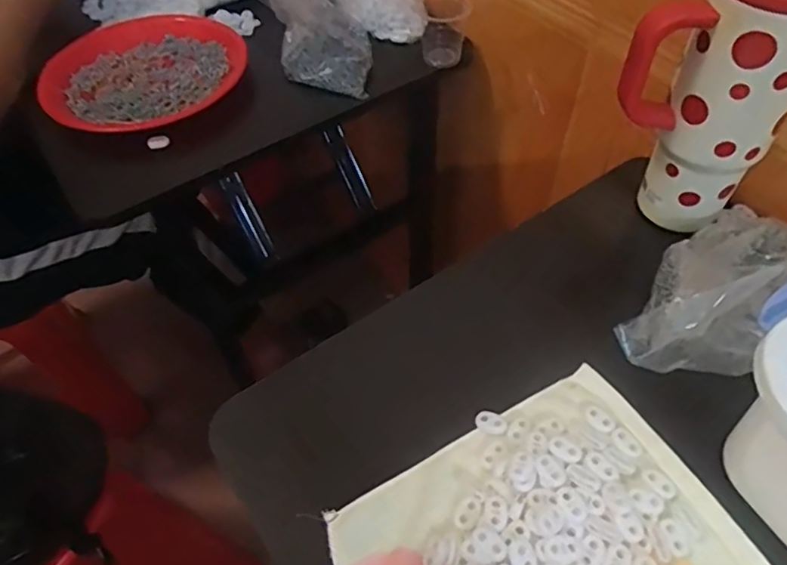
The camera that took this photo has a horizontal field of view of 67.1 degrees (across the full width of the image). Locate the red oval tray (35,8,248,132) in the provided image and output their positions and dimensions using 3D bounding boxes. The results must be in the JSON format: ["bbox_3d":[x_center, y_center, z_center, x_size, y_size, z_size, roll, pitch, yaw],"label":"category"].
[{"bbox_3d":[-0.295,-0.256,0.716,0.222,0.031,0.230,14,54,14],"label":"red oval tray"}]

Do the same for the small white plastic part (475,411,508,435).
[{"bbox_3d":[0.068,0.099,0.415,0.021,0.004,0.015,19,57,16],"label":"small white plastic part"}]

